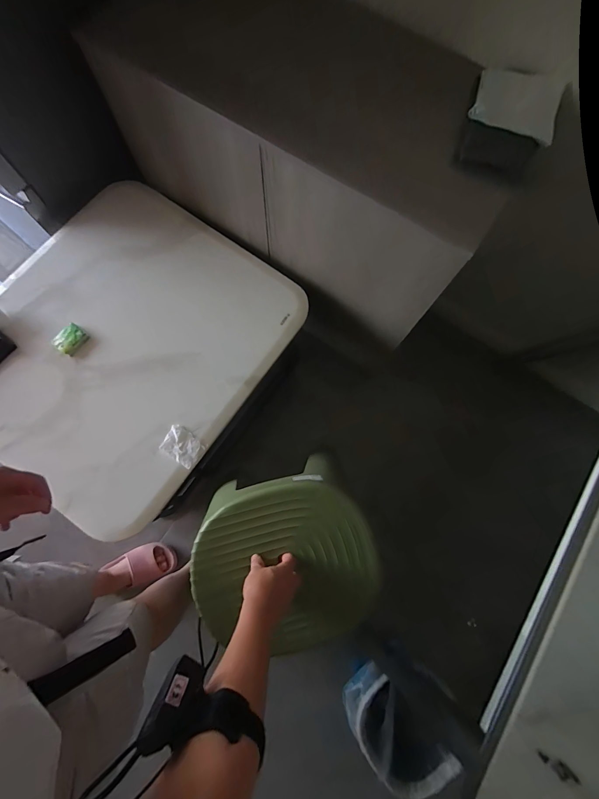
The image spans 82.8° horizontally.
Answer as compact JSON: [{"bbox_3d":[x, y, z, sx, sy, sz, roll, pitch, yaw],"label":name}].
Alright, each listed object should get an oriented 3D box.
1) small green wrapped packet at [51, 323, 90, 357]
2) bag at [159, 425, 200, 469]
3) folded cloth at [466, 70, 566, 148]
[{"bbox_3d":[-0.569,-0.149,0.843,0.059,0.024,0.075,42,81,6],"label":"small green wrapped packet"},{"bbox_3d":[-0.275,0.109,0.803,0.086,0.030,0.072,32,80,5],"label":"bag"},{"bbox_3d":[0.381,-0.519,0.595,0.152,0.037,0.104,9,77,0],"label":"folded cloth"}]

